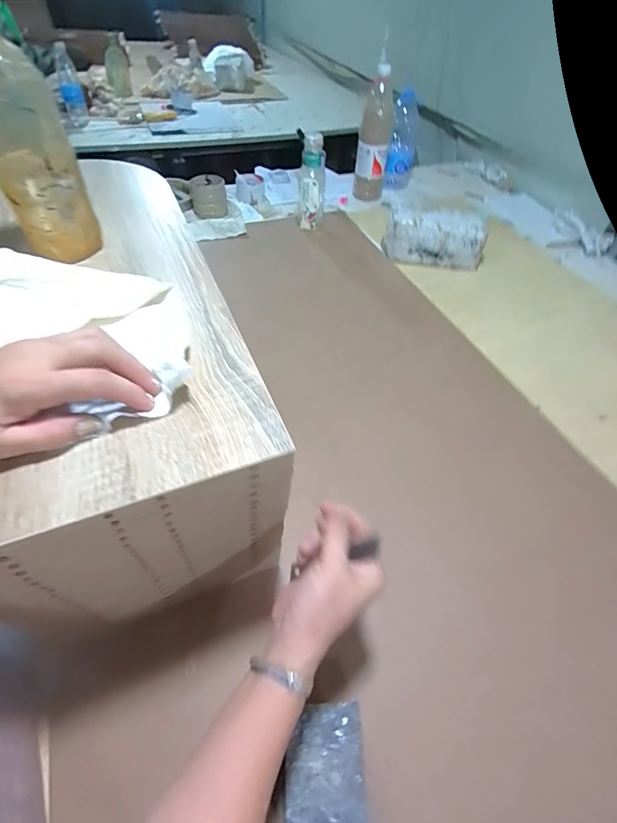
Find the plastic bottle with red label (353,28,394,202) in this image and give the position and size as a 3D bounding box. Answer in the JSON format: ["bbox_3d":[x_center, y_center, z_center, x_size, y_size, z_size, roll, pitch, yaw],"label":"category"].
[{"bbox_3d":[0.185,-0.780,1.079,0.094,0.330,0.095,11,50,6],"label":"plastic bottle with red label"}]

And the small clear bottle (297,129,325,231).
[{"bbox_3d":[0.007,-0.551,0.958,0.068,0.219,0.076,6,50,2],"label":"small clear bottle"}]

